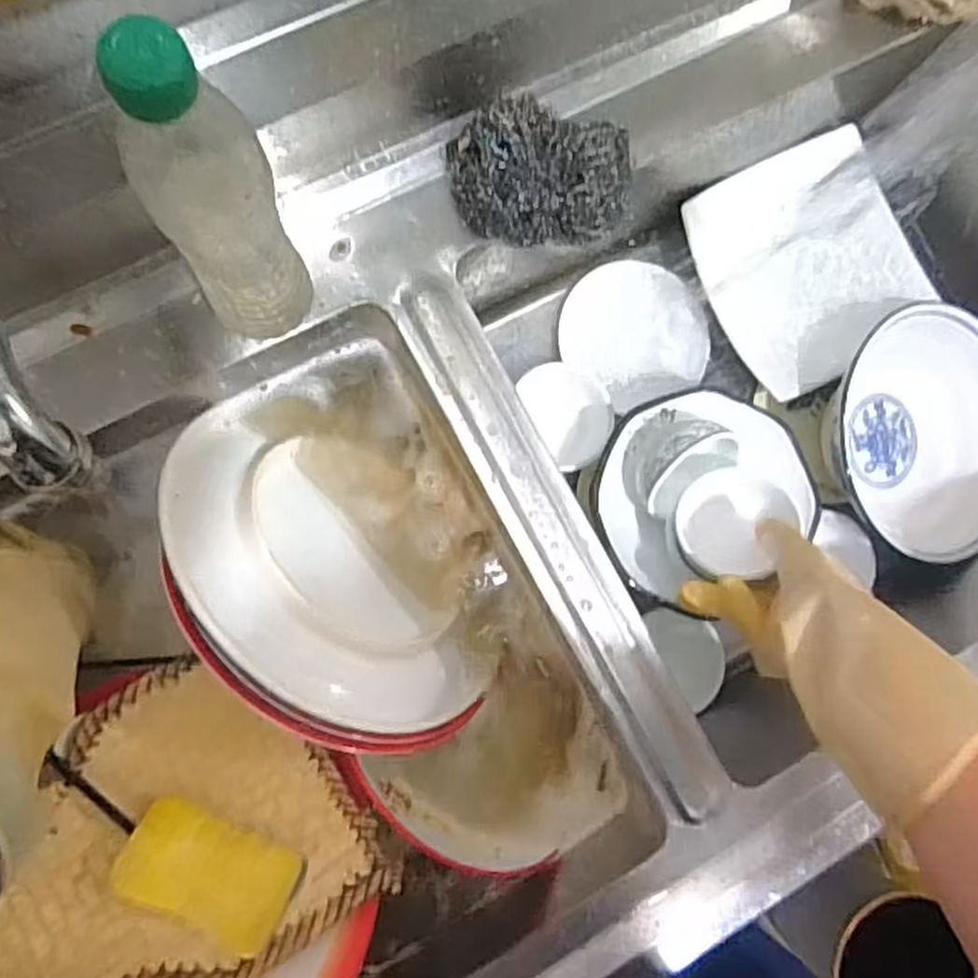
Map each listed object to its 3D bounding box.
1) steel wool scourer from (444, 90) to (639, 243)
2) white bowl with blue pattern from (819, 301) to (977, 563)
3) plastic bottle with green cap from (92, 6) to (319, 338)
[{"bbox_3d":[0.036,-0.206,0.486,0.116,0.041,0.083,-9,87,-7],"label":"steel wool scourer"},{"bbox_3d":[0.414,-0.042,0.707,0.193,0.073,0.220,26,83,-4],"label":"white bowl with blue pattern"},{"bbox_3d":[-0.127,-0.131,0.364,0.056,0.202,0.055,0,86,-7],"label":"plastic bottle with green cap"}]

